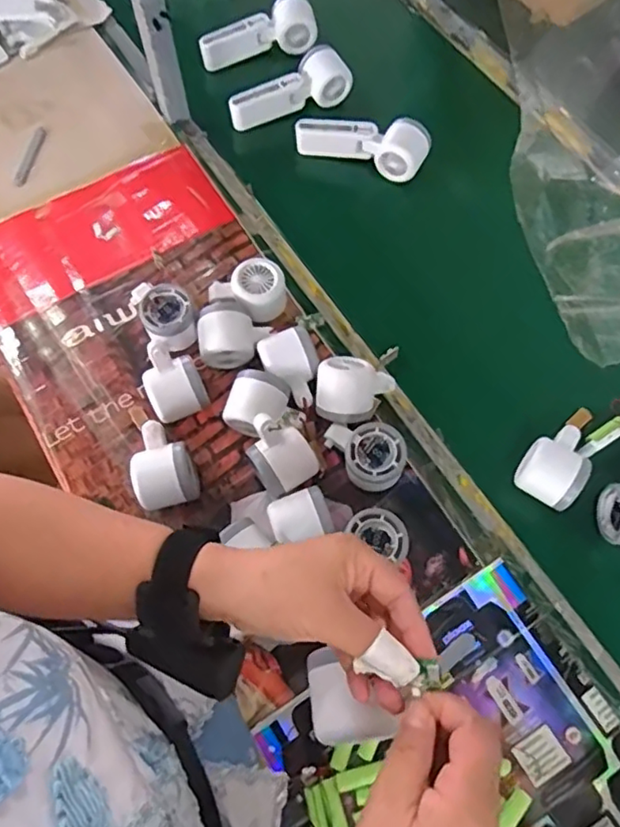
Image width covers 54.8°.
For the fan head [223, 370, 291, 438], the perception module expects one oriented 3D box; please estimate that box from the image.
[{"bbox_3d":[-0.054,-0.007,0.623,0.057,0.053,0.062,20,69,7],"label":"fan head"}]

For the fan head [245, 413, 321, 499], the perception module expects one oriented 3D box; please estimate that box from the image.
[{"bbox_3d":[-0.034,0.036,0.593,0.055,0.046,0.078,-34,105,-16],"label":"fan head"}]

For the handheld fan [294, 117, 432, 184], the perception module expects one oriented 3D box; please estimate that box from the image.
[{"bbox_3d":[0.069,-0.355,0.777,0.170,0.071,0.050,20,38,7],"label":"handheld fan"}]

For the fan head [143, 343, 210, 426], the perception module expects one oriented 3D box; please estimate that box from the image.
[{"bbox_3d":[-0.141,-0.031,0.617,0.056,0.062,0.068,-25,70,-10],"label":"fan head"}]

